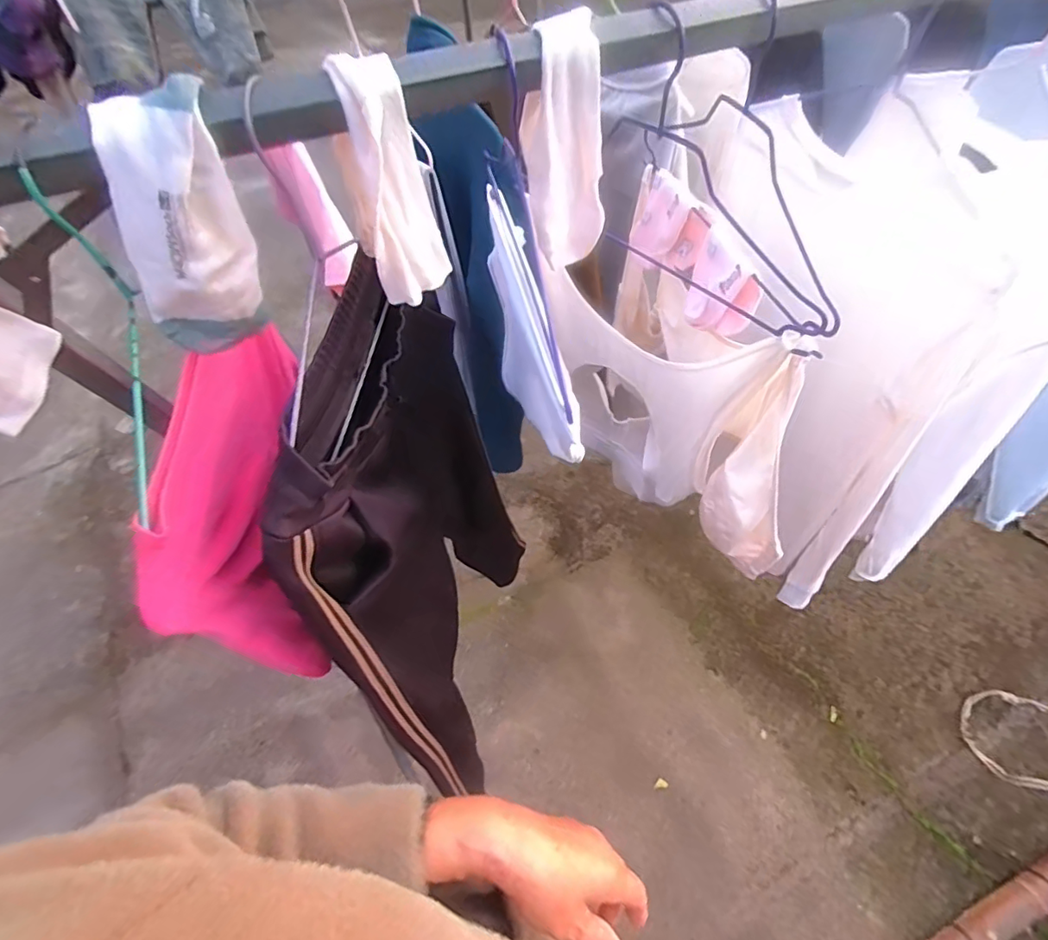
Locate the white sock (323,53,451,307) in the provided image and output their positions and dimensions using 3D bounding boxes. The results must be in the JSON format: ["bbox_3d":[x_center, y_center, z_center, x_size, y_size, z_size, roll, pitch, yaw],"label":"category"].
[{"bbox_3d":[-0.093,-0.192,0.384,0.059,0.151,0.042,-13,52,-3],"label":"white sock"}]

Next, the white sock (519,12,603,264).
[{"bbox_3d":[0.031,-0.245,0.423,0.062,0.166,0.030,-23,53,-11],"label":"white sock"}]

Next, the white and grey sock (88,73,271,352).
[{"bbox_3d":[-0.221,-0.154,0.355,0.078,0.152,0.038,-16,52,-6],"label":"white and grey sock"}]

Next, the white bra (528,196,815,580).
[{"bbox_3d":[0.163,-0.063,0.667,0.069,0.312,0.389,-36,56,-20],"label":"white bra"}]

